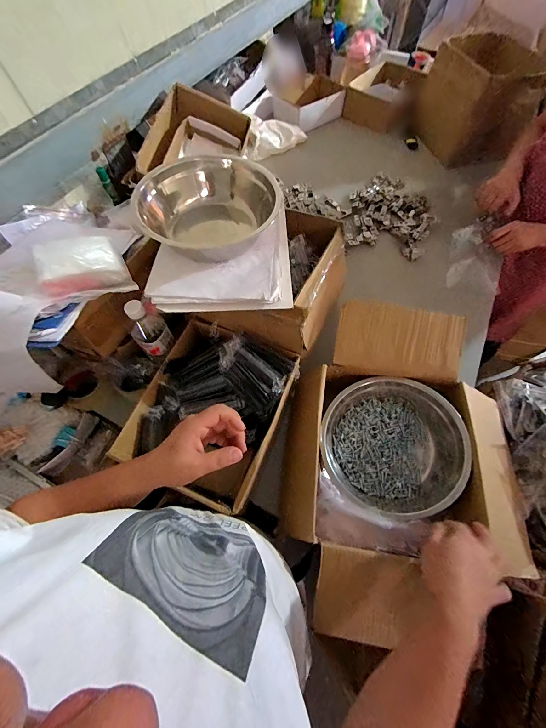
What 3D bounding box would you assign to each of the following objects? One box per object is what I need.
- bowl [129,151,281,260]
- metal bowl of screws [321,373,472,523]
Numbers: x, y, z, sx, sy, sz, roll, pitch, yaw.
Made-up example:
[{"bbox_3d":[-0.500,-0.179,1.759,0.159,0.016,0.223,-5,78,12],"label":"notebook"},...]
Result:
[{"bbox_3d":[-0.112,-0.269,0.535,0.239,0.086,0.225,0,64,1],"label":"bowl"},{"bbox_3d":[0.224,0.160,0.579,0.246,0.094,0.255,0,64,1],"label":"metal bowl of screws"}]

